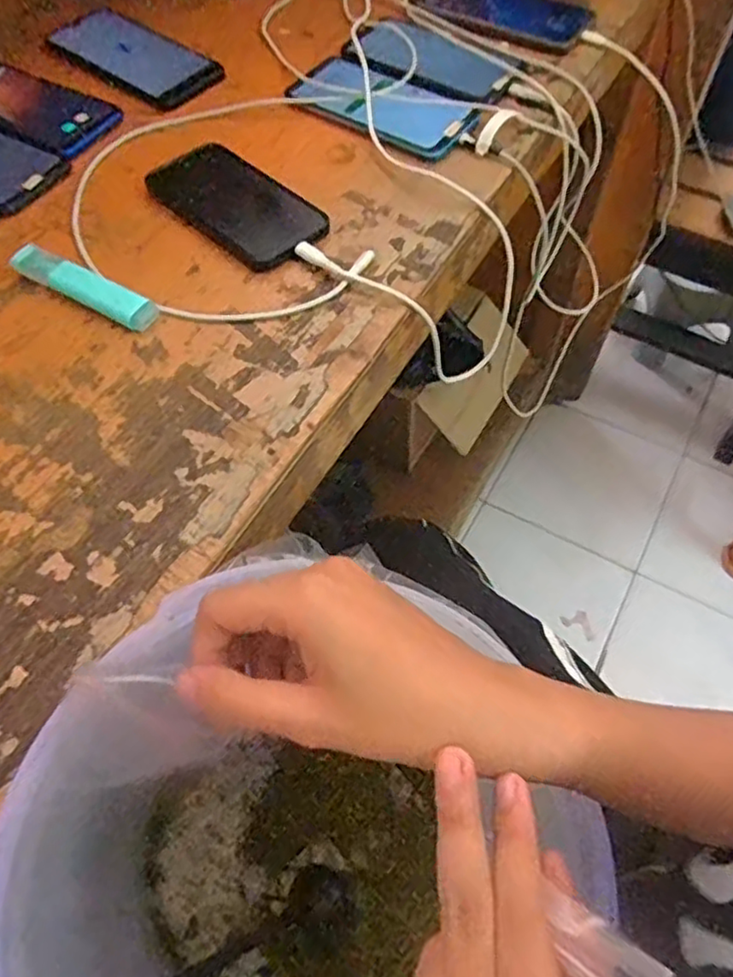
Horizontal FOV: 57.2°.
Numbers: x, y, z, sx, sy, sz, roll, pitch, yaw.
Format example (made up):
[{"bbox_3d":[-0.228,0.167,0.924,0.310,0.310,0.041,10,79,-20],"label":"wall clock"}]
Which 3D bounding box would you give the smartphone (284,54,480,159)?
[{"bbox_3d":[0.013,-0.335,0.573,0.169,0.013,0.090,32,66,19],"label":"smartphone"}]

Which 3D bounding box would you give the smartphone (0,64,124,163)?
[{"bbox_3d":[-0.289,-0.331,0.577,0.161,0.010,0.076,27,64,17],"label":"smartphone"}]

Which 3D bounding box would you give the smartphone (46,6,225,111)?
[{"bbox_3d":[-0.220,-0.404,0.622,0.179,0.007,0.079,34,66,20],"label":"smartphone"}]

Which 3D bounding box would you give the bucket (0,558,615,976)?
[{"bbox_3d":[-0.028,0.197,0.358,0.224,0.233,0.245,0,58,0],"label":"bucket"}]

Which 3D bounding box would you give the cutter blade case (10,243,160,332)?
[{"bbox_3d":[-0.196,-0.140,0.462,0.116,0.013,0.025,28,65,17],"label":"cutter blade case"}]

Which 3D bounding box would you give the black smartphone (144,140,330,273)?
[{"bbox_3d":[-0.101,-0.218,0.510,0.149,0.009,0.072,39,68,22],"label":"black smartphone"}]

